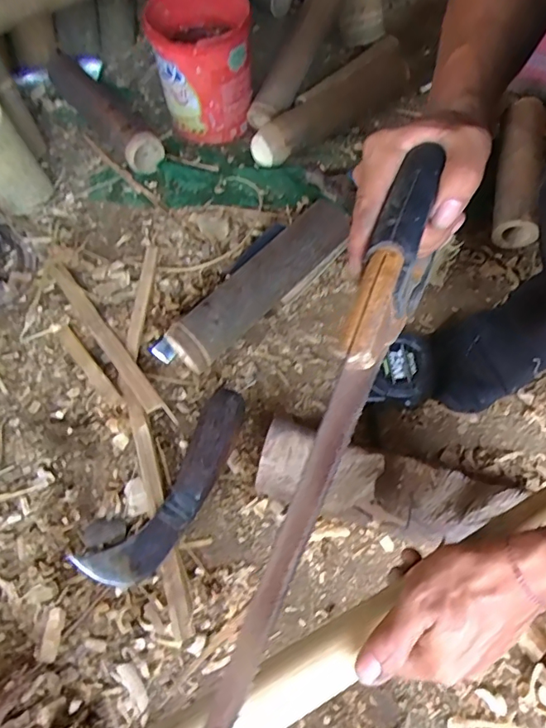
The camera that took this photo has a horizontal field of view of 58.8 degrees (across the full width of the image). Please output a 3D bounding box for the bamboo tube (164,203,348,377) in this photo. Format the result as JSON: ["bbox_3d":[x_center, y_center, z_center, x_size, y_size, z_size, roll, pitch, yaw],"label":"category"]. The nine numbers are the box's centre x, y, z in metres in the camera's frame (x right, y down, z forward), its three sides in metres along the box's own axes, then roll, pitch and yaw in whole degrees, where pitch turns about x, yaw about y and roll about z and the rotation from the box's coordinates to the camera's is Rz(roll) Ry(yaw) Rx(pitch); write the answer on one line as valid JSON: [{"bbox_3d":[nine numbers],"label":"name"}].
[{"bbox_3d":[-0.010,-0.096,0.582,0.060,0.065,0.263,39,69,21],"label":"bamboo tube"}]

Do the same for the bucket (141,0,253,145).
[{"bbox_3d":[-0.101,-0.438,0.712,0.135,0.150,0.158,-8,61,-2],"label":"bucket"}]

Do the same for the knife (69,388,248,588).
[{"bbox_3d":[-0.099,0.122,0.483,0.073,0.039,0.225,34,67,19],"label":"knife"}]

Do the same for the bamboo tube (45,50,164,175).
[{"bbox_3d":[-0.264,-0.394,0.741,0.065,0.068,0.306,-33,65,-15],"label":"bamboo tube"}]

